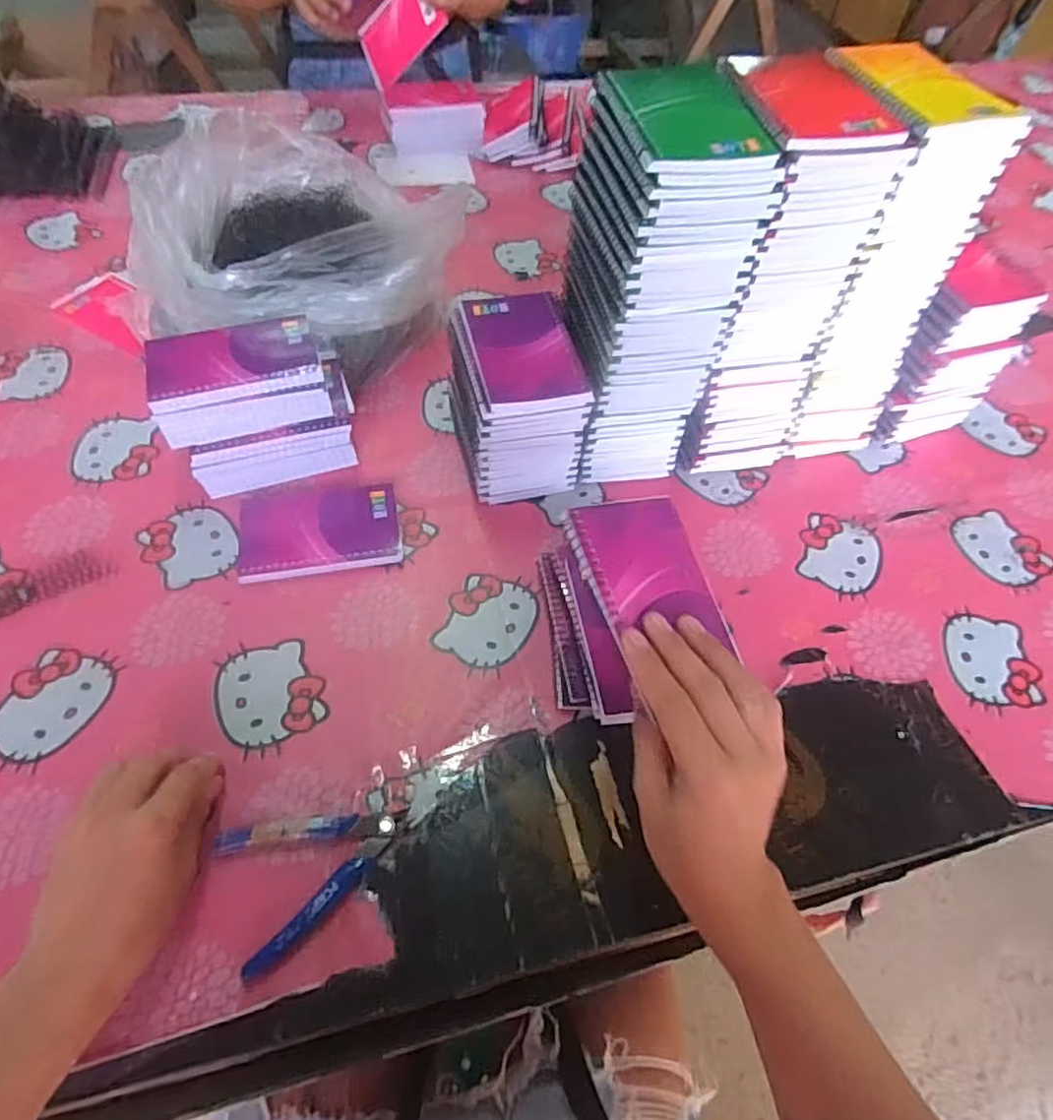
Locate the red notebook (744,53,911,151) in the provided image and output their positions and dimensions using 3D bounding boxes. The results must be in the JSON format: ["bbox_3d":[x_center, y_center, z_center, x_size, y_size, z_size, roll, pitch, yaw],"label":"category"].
[{"bbox_3d":[0.194,-0.317,0.452,0.088,0.011,0.147,-5,57,-7],"label":"red notebook"}]

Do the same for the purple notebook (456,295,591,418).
[{"bbox_3d":[-0.004,-0.171,0.537,0.083,0.015,0.131,-10,57,-11],"label":"purple notebook"}]

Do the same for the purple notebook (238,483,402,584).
[{"bbox_3d":[-0.172,-0.026,0.557,0.126,0.022,0.079,-8,55,-9],"label":"purple notebook"}]

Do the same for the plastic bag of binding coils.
[{"bbox_3d":[-0.221,-0.293,0.654,0.232,0.155,0.254,31,60,16],"label":"plastic bag of binding coils"}]

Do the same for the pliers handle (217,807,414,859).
[{"bbox_3d":[-0.136,0.174,0.427,0.115,0.013,0.016,-5,55,-6],"label":"pliers handle"}]

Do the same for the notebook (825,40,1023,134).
[{"bbox_3d":[0.275,-0.340,0.472,0.097,0.008,0.132,-9,57,-10],"label":"notebook"}]

